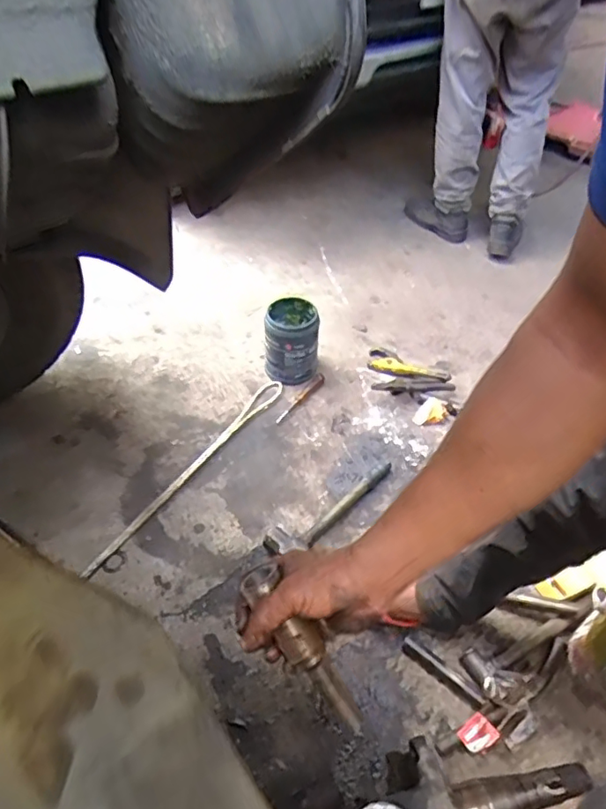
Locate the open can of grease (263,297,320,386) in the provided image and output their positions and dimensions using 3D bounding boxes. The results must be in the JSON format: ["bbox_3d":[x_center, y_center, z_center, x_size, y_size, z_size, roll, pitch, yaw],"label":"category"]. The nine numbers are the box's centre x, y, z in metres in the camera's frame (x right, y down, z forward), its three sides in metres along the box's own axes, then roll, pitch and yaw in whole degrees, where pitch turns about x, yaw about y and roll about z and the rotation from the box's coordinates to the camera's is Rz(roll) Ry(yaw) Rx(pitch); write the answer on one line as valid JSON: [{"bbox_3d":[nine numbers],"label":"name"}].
[{"bbox_3d":[-0.029,-0.157,1.455,0.134,0.169,0.138,2,47,-1],"label":"open can of grease"}]

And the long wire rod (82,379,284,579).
[{"bbox_3d":[-0.244,0.132,1.280,0.051,0.018,0.636,28,51,22],"label":"long wire rod"}]

